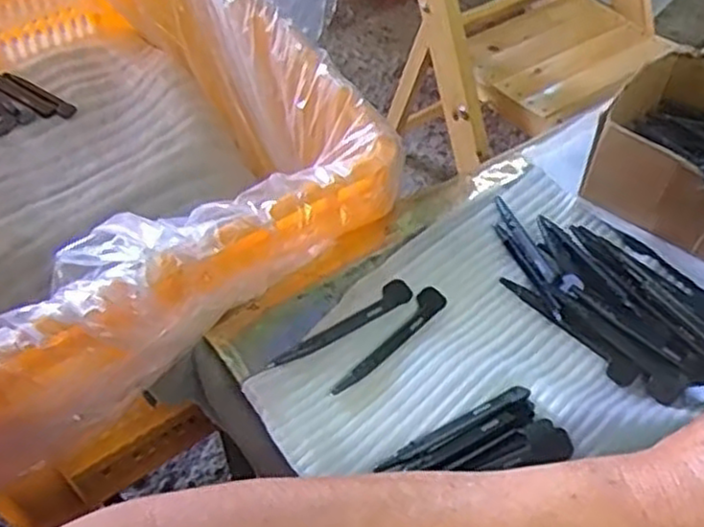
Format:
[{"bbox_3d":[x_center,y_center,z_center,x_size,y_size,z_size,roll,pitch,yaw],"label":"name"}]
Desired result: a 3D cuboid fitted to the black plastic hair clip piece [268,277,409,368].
[{"bbox_3d":[-0.005,0.037,0.449,0.102,0.004,0.016,-31,61,-24],"label":"black plastic hair clip piece"}]

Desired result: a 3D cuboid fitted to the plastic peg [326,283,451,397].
[{"bbox_3d":[0.025,0.047,0.441,0.017,0.004,0.099,33,58,19],"label":"plastic peg"}]

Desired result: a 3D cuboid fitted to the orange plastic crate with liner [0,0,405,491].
[{"bbox_3d":[-0.232,-0.101,0.595,0.352,0.193,0.491,-27,60,-22],"label":"orange plastic crate with liner"}]

